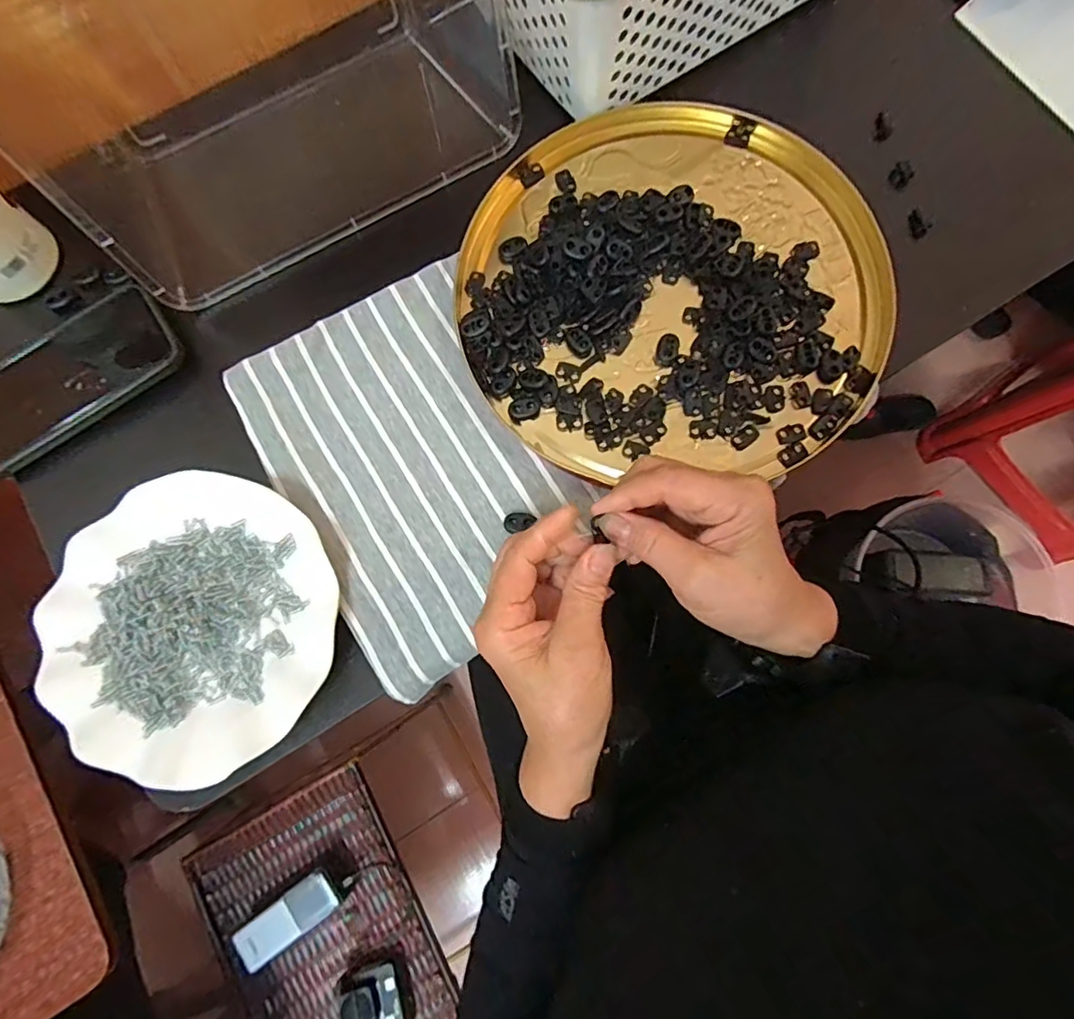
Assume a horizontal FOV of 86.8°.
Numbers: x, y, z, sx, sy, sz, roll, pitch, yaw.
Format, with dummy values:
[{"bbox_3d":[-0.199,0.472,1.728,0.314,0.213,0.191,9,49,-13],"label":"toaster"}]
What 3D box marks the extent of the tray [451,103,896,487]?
[{"bbox_3d":[0.093,-0.162,0.402,0.290,0.018,0.270,0,78,1],"label":"tray"}]

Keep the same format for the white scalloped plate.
[{"bbox_3d":[-0.216,0.070,0.359,0.175,0.018,0.180,0,78,1],"label":"white scalloped plate"}]

